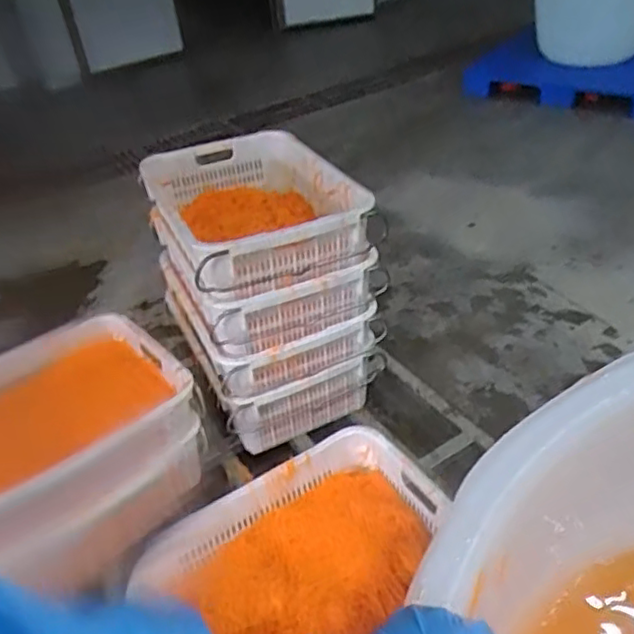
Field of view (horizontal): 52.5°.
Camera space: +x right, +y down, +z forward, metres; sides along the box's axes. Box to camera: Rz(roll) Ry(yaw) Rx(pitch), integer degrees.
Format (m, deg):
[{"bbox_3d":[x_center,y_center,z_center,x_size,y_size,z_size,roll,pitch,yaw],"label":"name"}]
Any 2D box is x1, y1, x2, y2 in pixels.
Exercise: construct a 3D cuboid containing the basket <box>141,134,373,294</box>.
[{"bbox_3d":[-0.144,-0.250,1.557,0.456,0.198,0.609,-13,40,-10],"label":"basket"}]

